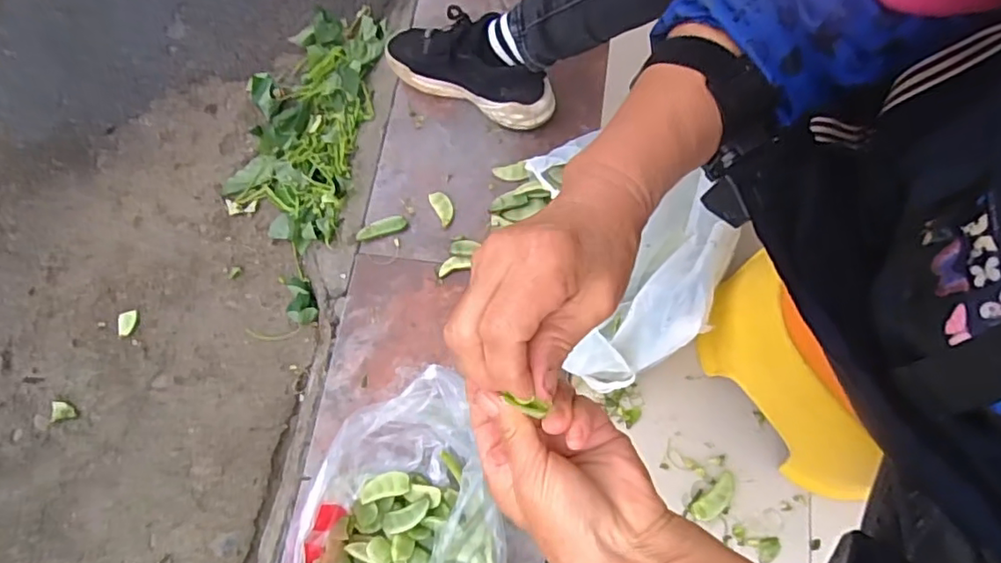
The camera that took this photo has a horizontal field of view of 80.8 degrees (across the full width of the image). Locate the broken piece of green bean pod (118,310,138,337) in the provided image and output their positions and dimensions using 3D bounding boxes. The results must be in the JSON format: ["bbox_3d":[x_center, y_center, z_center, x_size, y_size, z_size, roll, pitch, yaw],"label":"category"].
[{"bbox_3d":[-0.562,0.062,0.885,0.028,0.007,0.039,-10,71,0],"label":"broken piece of green bean pod"}]

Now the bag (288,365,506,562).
[{"bbox_3d":[-0.106,0.278,0.596,0.212,0.117,0.354,21,73,12],"label":"bag"}]

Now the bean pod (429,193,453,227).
[{"bbox_3d":[-0.078,-0.101,0.811,0.026,0.008,0.052,-27,72,-6],"label":"bean pod"}]

